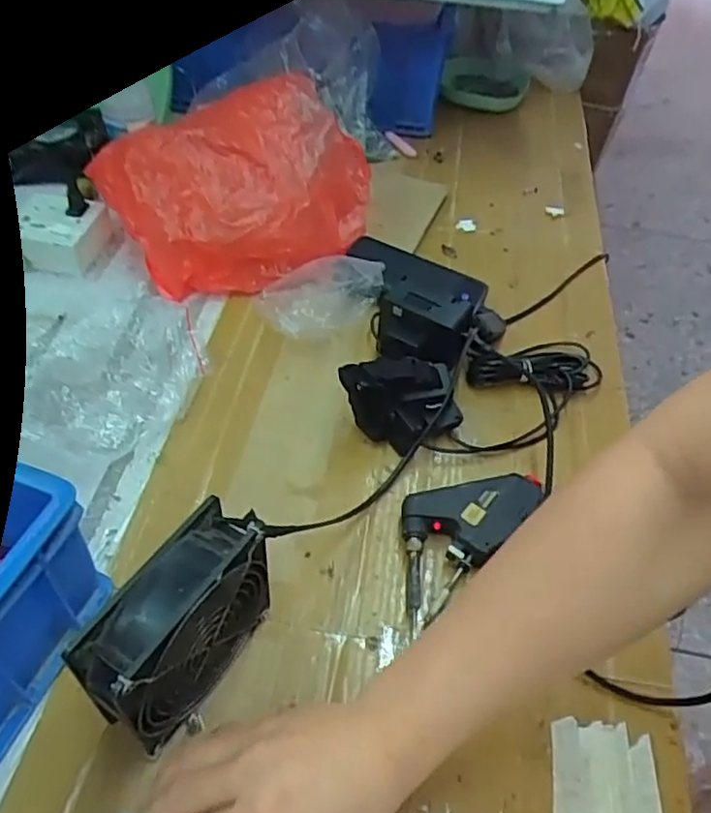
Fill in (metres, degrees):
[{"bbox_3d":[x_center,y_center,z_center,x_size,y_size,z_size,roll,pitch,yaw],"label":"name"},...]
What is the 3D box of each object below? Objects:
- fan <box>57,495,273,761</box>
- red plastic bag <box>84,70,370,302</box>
[{"bbox_3d":[-0.101,0.136,0.406,0.049,0.116,0.131,26,51,17],"label":"fan"},{"bbox_3d":[-0.121,-0.243,0.725,0.289,0.142,0.192,-18,52,-20],"label":"red plastic bag"}]

